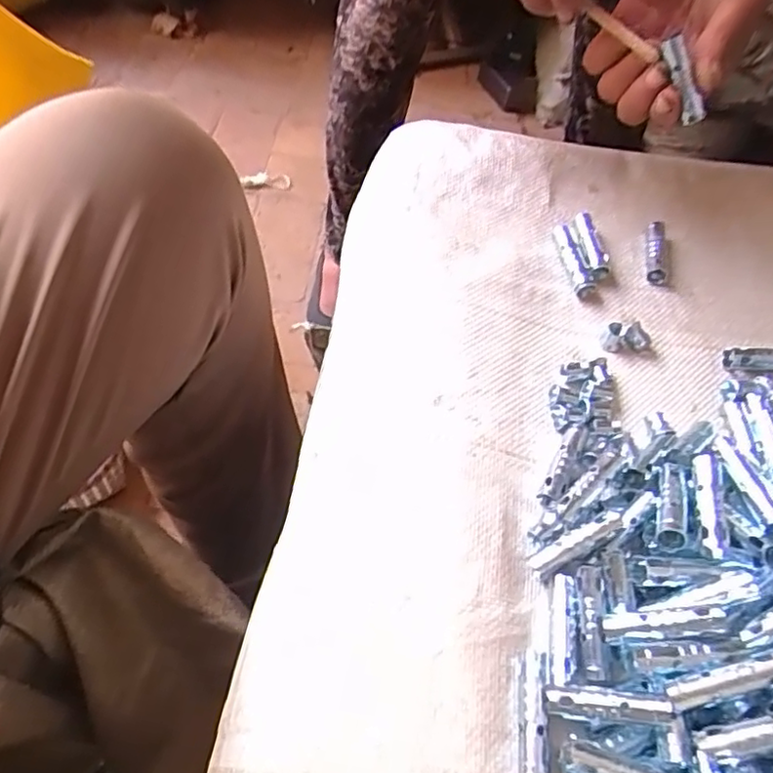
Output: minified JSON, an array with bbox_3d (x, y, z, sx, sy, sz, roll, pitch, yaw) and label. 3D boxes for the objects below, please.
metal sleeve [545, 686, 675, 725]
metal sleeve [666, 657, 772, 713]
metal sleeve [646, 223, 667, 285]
[{"bbox_3d":[0.077,0.111,0.219,0.042,0.006,0.009,-2,55,17],"label":"metal sleeve"},{"bbox_3d":[0.115,0.099,0.210,0.040,0.004,0.008,-22,57,8],"label":"metal sleeve"},{"bbox_3d":[0.152,-0.075,0.354,0.010,0.012,0.038,13,55,4],"label":"metal sleeve"}]

